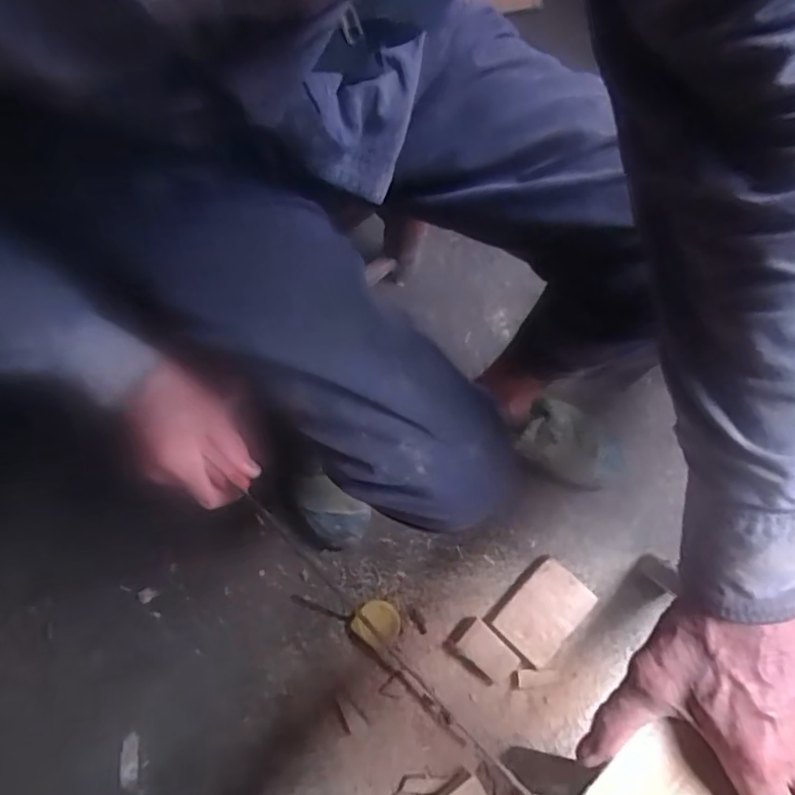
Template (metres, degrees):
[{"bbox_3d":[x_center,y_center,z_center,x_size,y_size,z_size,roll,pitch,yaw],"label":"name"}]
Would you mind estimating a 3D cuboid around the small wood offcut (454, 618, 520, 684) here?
[{"bbox_3d":[0.115,0.328,0.792,0.077,0.017,0.046,42,79,8],"label":"small wood offcut"}]

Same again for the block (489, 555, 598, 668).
[{"bbox_3d":[0.191,0.282,0.810,0.083,0.033,0.117,41,79,8],"label":"block"}]

